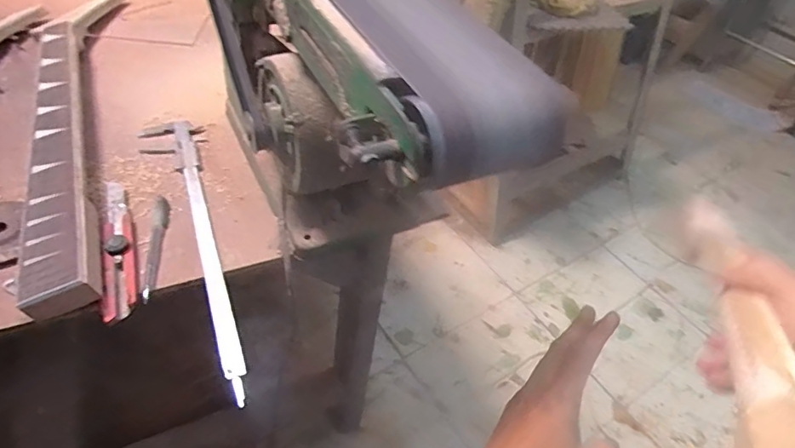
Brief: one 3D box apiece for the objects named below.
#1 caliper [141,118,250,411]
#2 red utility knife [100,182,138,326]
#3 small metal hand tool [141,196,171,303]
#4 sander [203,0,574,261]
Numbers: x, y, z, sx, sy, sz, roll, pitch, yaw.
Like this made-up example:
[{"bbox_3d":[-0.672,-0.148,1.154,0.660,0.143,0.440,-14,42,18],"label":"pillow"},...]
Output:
[{"bbox_3d":[-0.229,0.011,0.566,0.065,0.020,0.417,-14,50,-19],"label":"caliper"},{"bbox_3d":[-0.296,0.020,0.535,0.029,0.021,0.194,-12,51,-20],"label":"red utility knife"},{"bbox_3d":[-0.259,0.023,0.542,0.018,0.010,0.141,-3,48,-12],"label":"small metal hand tool"},{"bbox_3d":[-0.058,-0.112,0.523,0.172,0.275,0.426,-22,55,-27],"label":"sander"}]

